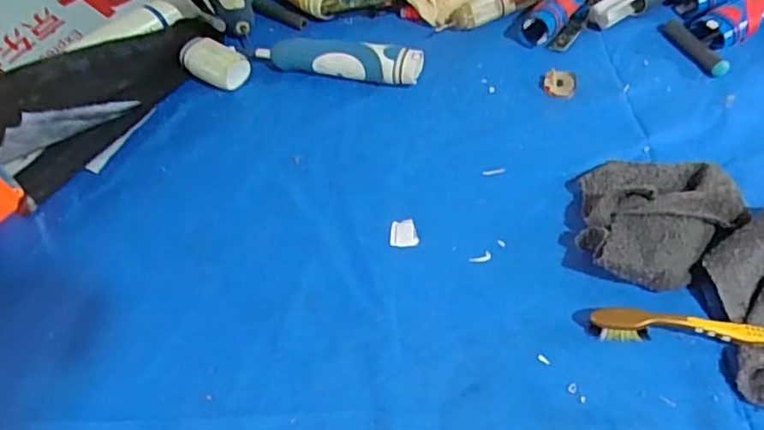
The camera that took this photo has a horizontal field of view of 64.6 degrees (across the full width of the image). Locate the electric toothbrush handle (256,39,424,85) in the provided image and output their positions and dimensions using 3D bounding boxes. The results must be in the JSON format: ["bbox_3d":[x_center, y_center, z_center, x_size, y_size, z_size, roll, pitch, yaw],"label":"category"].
[{"bbox_3d":[-0.037,-0.131,0.511,0.140,0.027,0.029,11,56,12],"label":"electric toothbrush handle"}]

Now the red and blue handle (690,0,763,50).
[{"bbox_3d":[0.324,-0.175,0.512,0.128,0.024,0.036,-25,57,-13],"label":"red and blue handle"}]

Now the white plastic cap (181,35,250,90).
[{"bbox_3d":[-0.145,-0.133,0.524,0.060,0.028,0.033,29,62,23],"label":"white plastic cap"}]

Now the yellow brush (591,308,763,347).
[{"bbox_3d":[0.218,0.071,0.350,0.180,0.017,0.017,5,55,8],"label":"yellow brush"}]

